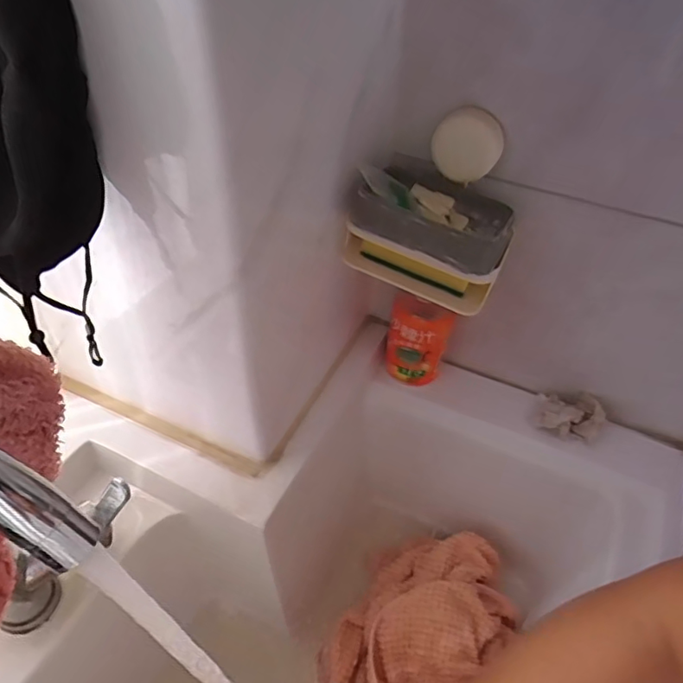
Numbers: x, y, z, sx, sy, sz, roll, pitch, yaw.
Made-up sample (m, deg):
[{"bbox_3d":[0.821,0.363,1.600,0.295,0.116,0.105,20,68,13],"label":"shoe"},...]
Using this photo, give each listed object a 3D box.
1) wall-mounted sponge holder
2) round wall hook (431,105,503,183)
[{"bbox_3d":[0.078,-0.091,0.458,0.140,0.086,0.081,25,50,21],"label":"wall-mounted sponge holder"},{"bbox_3d":[0.104,-0.163,0.436,0.055,0.056,0.017,12,46,9],"label":"round wall hook"}]

